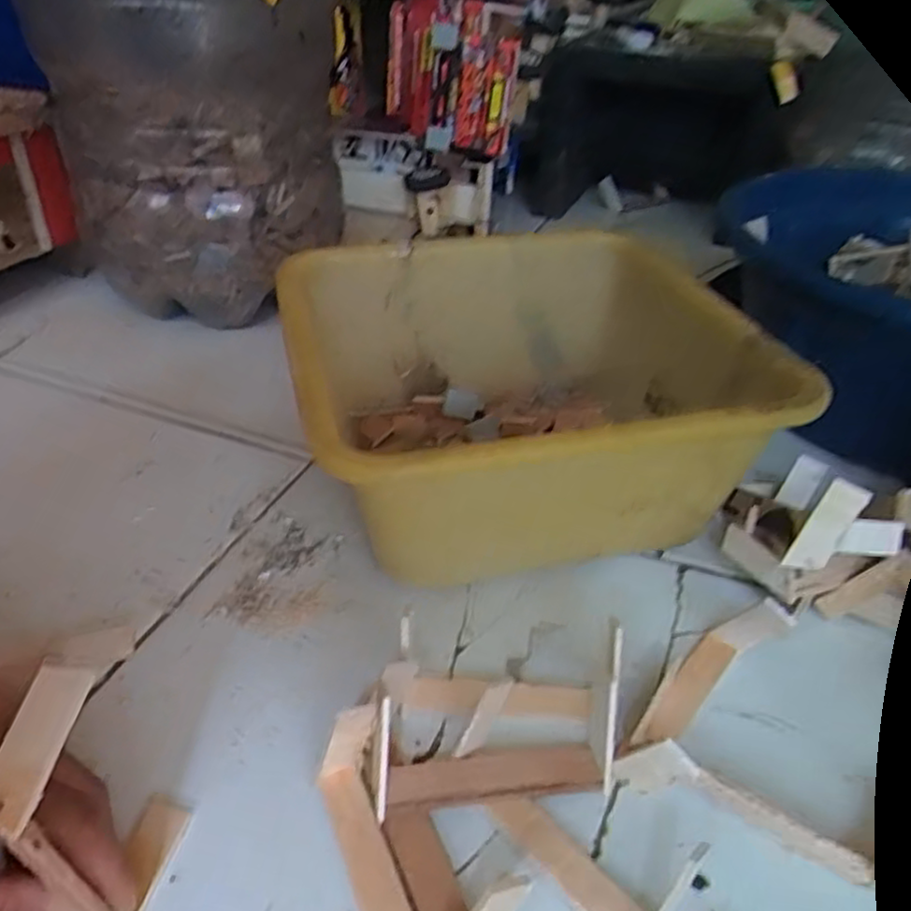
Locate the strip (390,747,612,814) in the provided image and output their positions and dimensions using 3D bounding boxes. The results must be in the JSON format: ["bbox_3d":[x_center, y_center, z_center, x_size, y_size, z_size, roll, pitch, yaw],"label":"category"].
[{"bbox_3d":[0.018,0.142,0.315,0.094,0.007,0.021,-1,41,-11],"label":"strip"}]

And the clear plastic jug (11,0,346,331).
[{"bbox_3d":[-0.240,-0.305,0.645,0.226,0.331,0.248,-18,41,-25],"label":"clear plastic jug"}]

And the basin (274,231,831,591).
[{"bbox_3d":[0.042,-0.047,0.478,0.284,0.124,0.284,1,37,-1],"label":"basin"}]

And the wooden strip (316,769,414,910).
[{"bbox_3d":[-0.033,0.169,0.286,0.019,0.008,0.093,-16,40,-22],"label":"wooden strip"}]

